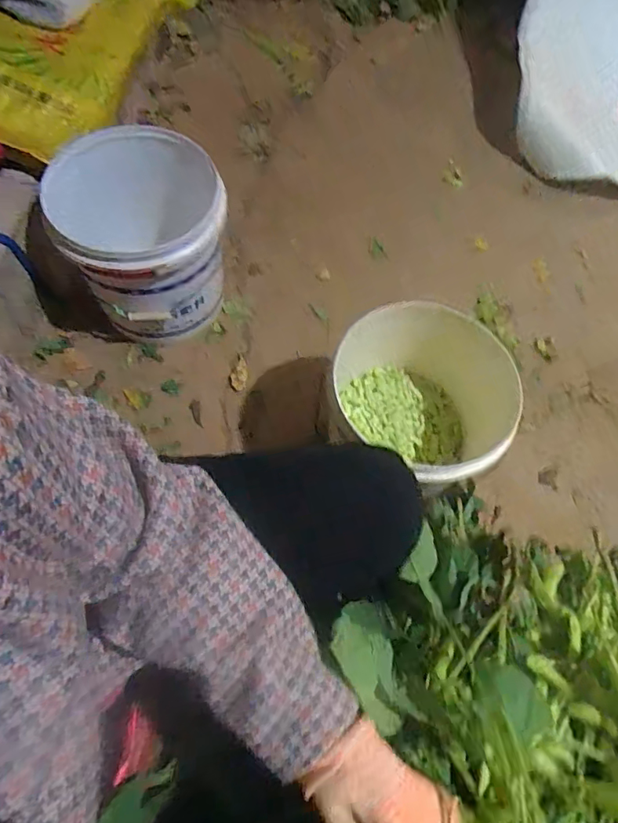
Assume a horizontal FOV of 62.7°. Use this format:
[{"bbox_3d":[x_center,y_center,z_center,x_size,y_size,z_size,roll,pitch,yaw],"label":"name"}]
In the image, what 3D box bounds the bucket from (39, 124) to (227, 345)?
[{"bbox_3d":[-0.256,-0.277,0.836,0.249,0.253,0.249,2,66,-5],"label":"bucket"}]

